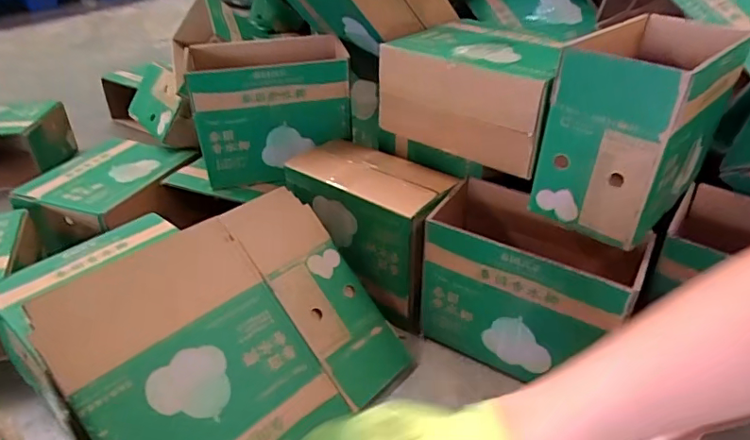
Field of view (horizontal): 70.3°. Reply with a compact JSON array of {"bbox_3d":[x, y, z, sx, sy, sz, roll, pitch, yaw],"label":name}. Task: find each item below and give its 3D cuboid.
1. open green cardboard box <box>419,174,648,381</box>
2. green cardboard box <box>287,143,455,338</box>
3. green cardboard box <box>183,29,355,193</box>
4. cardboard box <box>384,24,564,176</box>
[{"bbox_3d":[0.210,0.090,0.758,0.272,0.202,0.149,20,37,27],"label":"open green cardboard box"},{"bbox_3d":[-0.009,0.006,0.881,0.275,0.195,0.142,24,39,31],"label":"green cardboard box"},{"bbox_3d":[-0.187,-0.193,0.954,0.265,0.209,0.130,-7,33,-12],"label":"green cardboard box"},{"bbox_3d":[0.165,-0.188,0.790,0.253,0.137,0.179,26,40,33],"label":"cardboard box"}]

